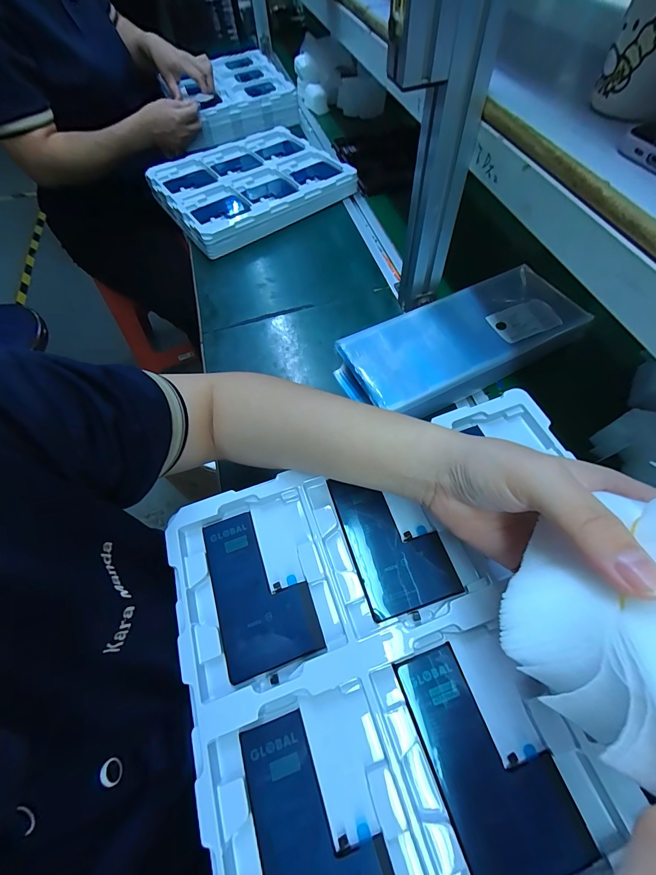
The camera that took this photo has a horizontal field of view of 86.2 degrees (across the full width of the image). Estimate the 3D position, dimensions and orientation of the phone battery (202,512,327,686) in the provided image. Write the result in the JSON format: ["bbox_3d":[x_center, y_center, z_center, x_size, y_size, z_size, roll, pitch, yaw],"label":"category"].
[{"bbox_3d":[-0.050,0.105,0.253,0.064,0.004,0.107,-19,61,-7],"label":"phone battery"}]

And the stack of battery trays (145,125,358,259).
[{"bbox_3d":[-0.154,-0.492,0.684,0.319,0.043,0.277,-32,63,-14],"label":"stack of battery trays"}]

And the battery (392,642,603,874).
[{"bbox_3d":[0.090,0.181,0.201,0.065,0.005,0.109,-19,61,-7],"label":"battery"}]

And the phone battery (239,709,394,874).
[{"bbox_3d":[-0.006,0.216,0.190,0.063,0.004,0.109,-20,61,-8],"label":"phone battery"}]

